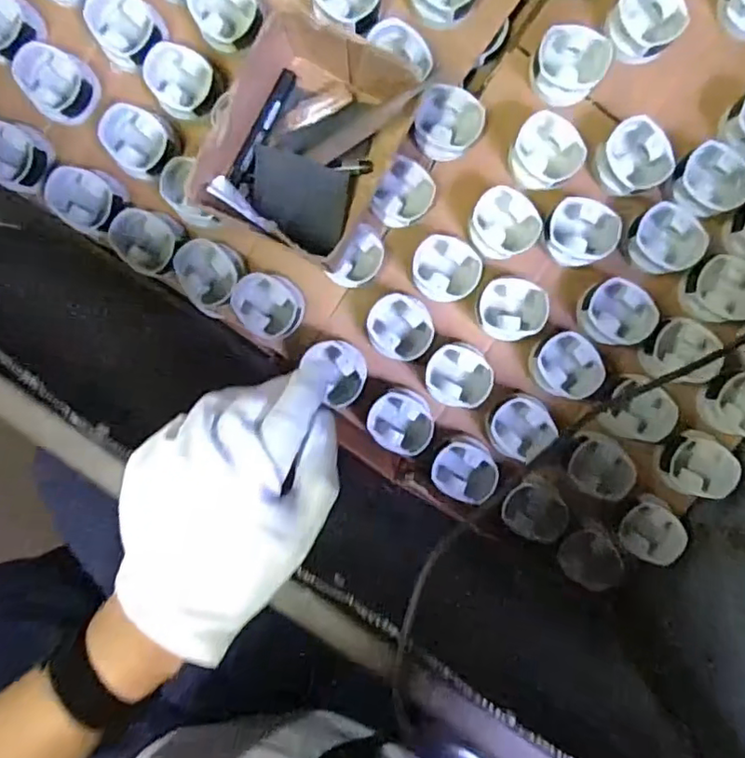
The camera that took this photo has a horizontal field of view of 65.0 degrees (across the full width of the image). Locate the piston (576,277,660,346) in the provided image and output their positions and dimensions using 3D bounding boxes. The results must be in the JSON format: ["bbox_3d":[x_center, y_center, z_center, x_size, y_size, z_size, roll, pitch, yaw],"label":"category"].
[{"bbox_3d":[0.281,-0.077,0.677,0.082,0.039,0.073,23,97,0],"label":"piston"}]

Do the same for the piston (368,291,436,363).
[{"bbox_3d":[0.033,-0.062,0.688,0.077,0.035,0.075,7,96,2],"label":"piston"}]

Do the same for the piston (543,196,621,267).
[{"bbox_3d":[0.235,-0.166,0.668,0.079,0.035,0.072,0,96,3],"label":"piston"}]

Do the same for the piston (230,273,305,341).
[{"bbox_3d":[-0.121,-0.085,0.693,0.080,0.040,0.072,9,96,2],"label":"piston"}]

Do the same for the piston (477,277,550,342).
[{"bbox_3d":[0.161,-0.082,0.681,0.076,0.039,0.073,6,96,2],"label":"piston"}]

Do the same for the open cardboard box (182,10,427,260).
[{"bbox_3d":[-0.069,-0.244,0.616,0.165,0.103,0.205,31,97,-1],"label":"open cardboard box"}]

